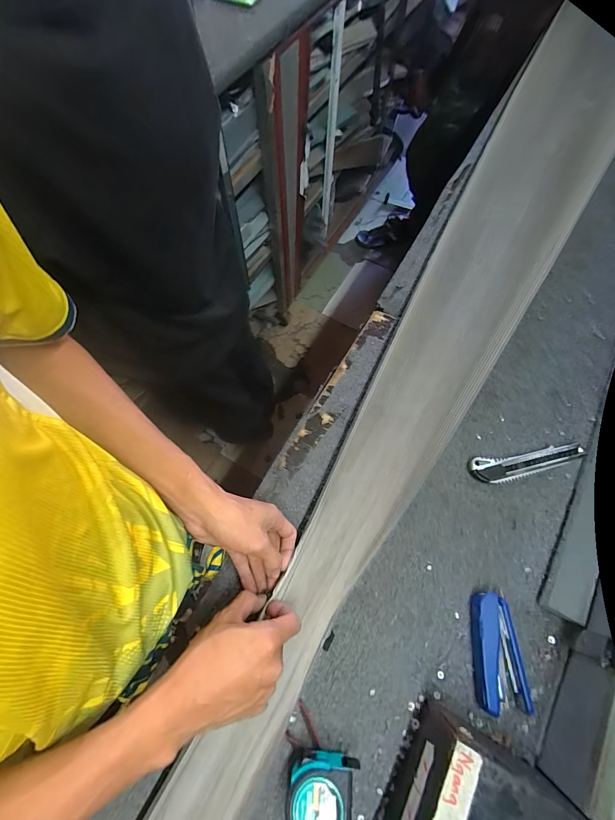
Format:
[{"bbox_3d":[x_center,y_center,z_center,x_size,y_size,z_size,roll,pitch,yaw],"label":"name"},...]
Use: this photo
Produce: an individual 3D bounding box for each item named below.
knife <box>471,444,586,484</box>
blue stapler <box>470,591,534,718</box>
[{"bbox_3d":[0.289,0.071,0.462,0.142,0.018,0.034,-9,67,-1],"label":"knife"},{"bbox_3d":[0.207,0.262,0.382,0.051,0.024,0.109,-2,67,2],"label":"blue stapler"}]

